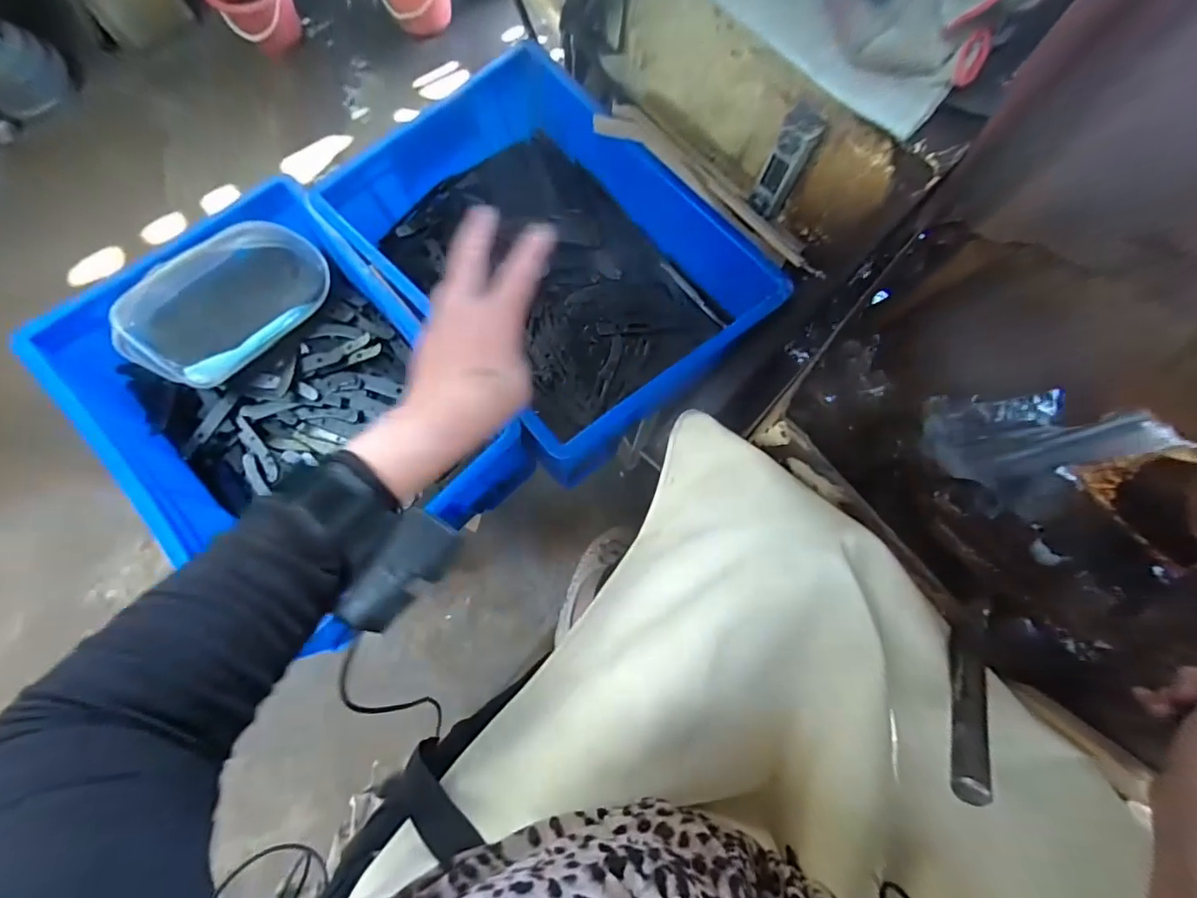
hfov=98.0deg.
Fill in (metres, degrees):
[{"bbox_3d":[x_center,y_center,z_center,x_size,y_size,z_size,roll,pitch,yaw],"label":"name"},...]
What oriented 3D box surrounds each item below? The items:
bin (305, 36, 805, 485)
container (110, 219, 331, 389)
[{"bbox_3d":[-0.053,-0.206,0.576,0.283,0.117,0.410,-42,82,-9],"label":"bin"},{"bbox_3d":[-0.390,-0.153,0.555,0.111,0.060,0.196,43,73,-19],"label":"container"}]

